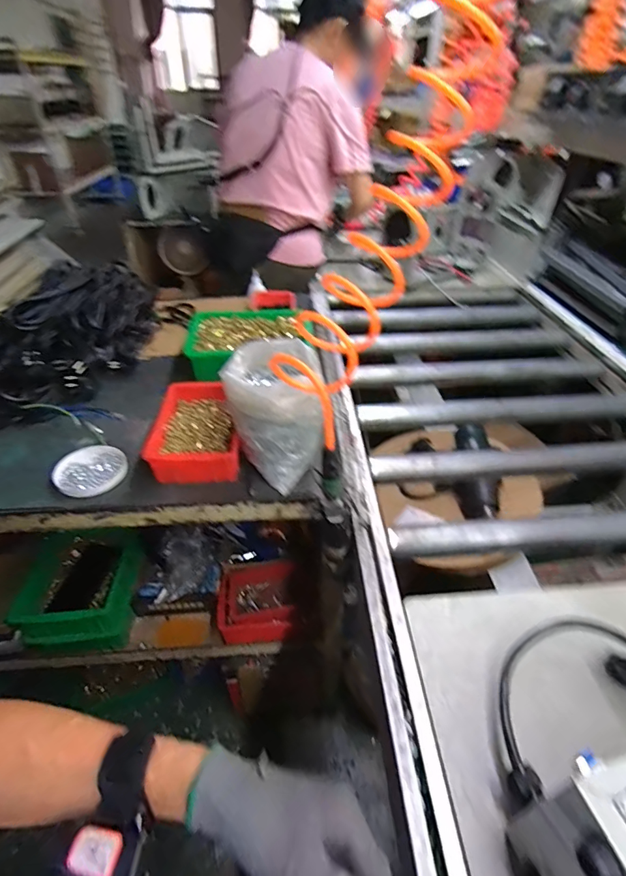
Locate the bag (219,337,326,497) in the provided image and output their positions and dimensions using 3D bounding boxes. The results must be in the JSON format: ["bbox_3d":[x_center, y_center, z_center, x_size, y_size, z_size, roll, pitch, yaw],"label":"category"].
[{"bbox_3d":[-0.056,-0.031,0.660,0.136,0.177,0.147,7,40,8],"label":"bag"}]

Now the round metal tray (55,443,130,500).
[{"bbox_3d":[-0.342,0.049,0.671,0.100,0.019,0.102,0,40,0],"label":"round metal tray"}]

